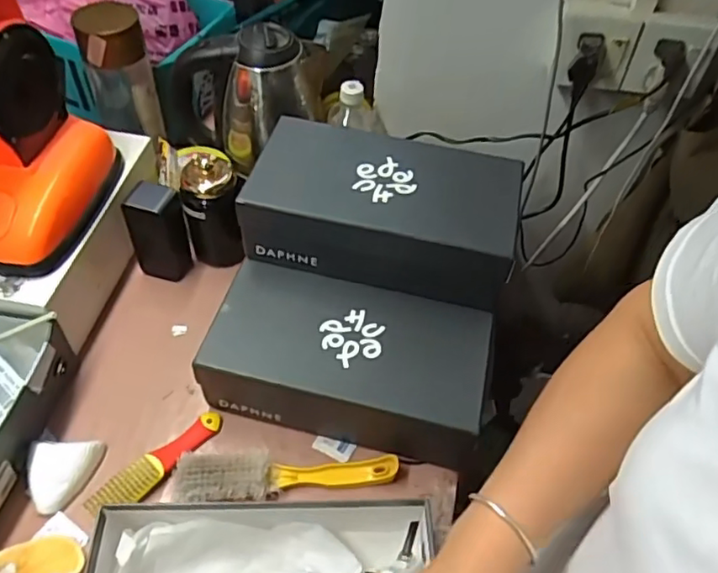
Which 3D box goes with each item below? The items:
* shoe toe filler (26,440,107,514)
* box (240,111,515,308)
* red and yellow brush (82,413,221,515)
[{"bbox_3d":[-0.312,0.187,0.637,0.055,0.033,0.081,19,52,10],"label":"shoe toe filler"},{"bbox_3d":[0.031,-0.087,0.720,0.294,0.104,0.178,16,52,8],"label":"box"},{"bbox_3d":[-0.210,0.187,0.651,0.030,0.026,0.153,39,58,24],"label":"red and yellow brush"}]

